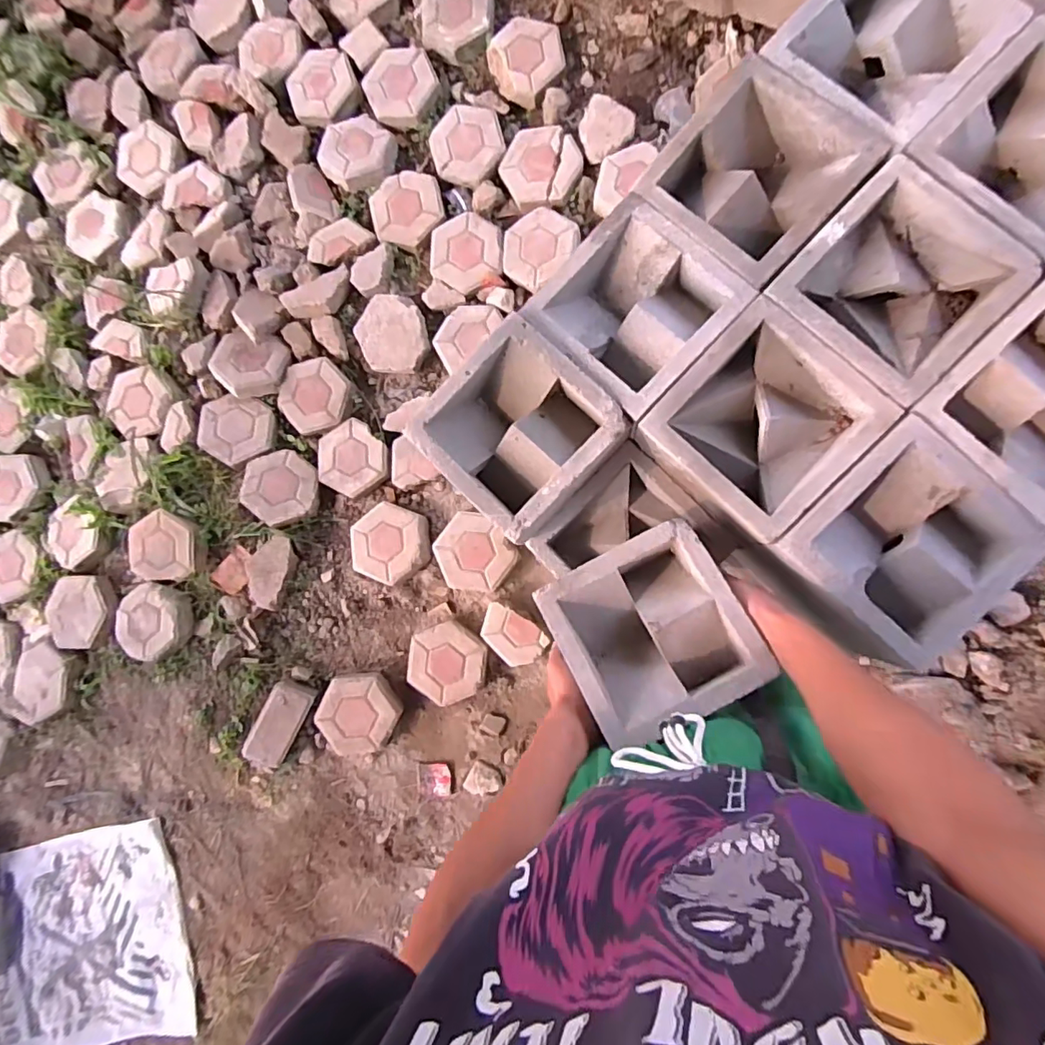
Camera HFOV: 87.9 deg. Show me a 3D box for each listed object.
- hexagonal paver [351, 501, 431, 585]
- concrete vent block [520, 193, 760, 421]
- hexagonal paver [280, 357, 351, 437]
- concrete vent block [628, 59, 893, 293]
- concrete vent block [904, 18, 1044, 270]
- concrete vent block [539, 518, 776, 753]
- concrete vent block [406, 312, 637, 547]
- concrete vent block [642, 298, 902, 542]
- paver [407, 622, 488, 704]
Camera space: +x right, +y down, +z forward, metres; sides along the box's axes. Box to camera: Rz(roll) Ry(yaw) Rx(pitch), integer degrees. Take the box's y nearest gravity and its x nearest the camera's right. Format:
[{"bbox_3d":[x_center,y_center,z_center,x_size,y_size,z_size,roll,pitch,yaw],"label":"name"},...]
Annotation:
[{"bbox_3d":[-0.351,0.055,1.438,0.217,0.061,0.195,19,89,9],"label":"hexagonal paver"},{"bbox_3d":[0.136,-0.252,0.655,0.189,0.066,0.193,44,94,10],"label":"concrete vent block"},{"bbox_3d":[-0.581,-0.353,1.533,0.197,0.053,0.193,-24,84,6],"label":"hexagonal paver"},{"bbox_3d":[0.271,-0.402,0.644,0.196,0.074,0.196,43,94,10],"label":"concrete vent block"},{"bbox_3d":[0.555,-0.399,0.596,0.187,0.073,0.196,-45,80,4],"label":"concrete vent block"},{"bbox_3d":[0.143,0.119,0.612,0.190,0.093,0.191,-29,83,5],"label":"concrete vent block"},{"bbox_3d":[-0.003,-0.110,0.657,0.199,0.062,0.195,44,94,10],"label":"concrete vent block"},{"bbox_3d":[0.276,-0.111,0.650,0.200,0.098,0.206,45,94,10],"label":"concrete vent block"},{"bbox_3d":[-0.200,0.366,1.409,0.210,0.055,0.203,38,92,8],"label":"paver"}]

